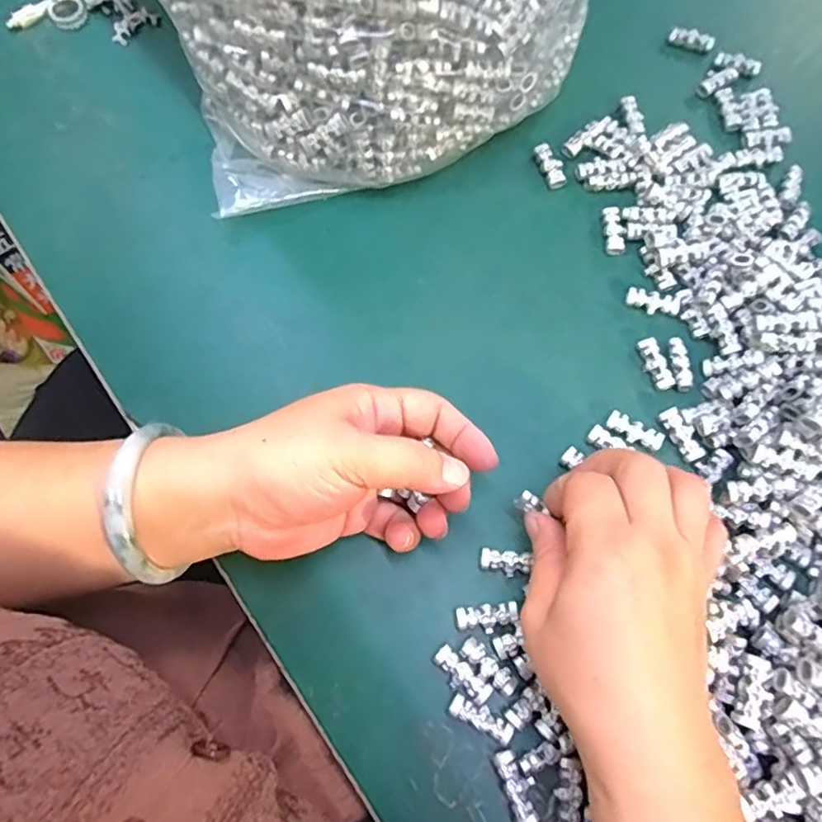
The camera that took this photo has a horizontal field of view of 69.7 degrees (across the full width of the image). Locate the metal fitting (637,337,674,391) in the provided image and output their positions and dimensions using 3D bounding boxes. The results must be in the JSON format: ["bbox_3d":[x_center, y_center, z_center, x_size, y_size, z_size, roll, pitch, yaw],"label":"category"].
[{"bbox_3d":[0.137,-0.026,0.331,0.011,0.007,0.030,-16,72,-7],"label":"metal fitting"}]

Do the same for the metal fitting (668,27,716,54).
[{"bbox_3d":[0.196,-0.259,0.414,0.031,0.010,0.010,22,72,6],"label":"metal fitting"}]

